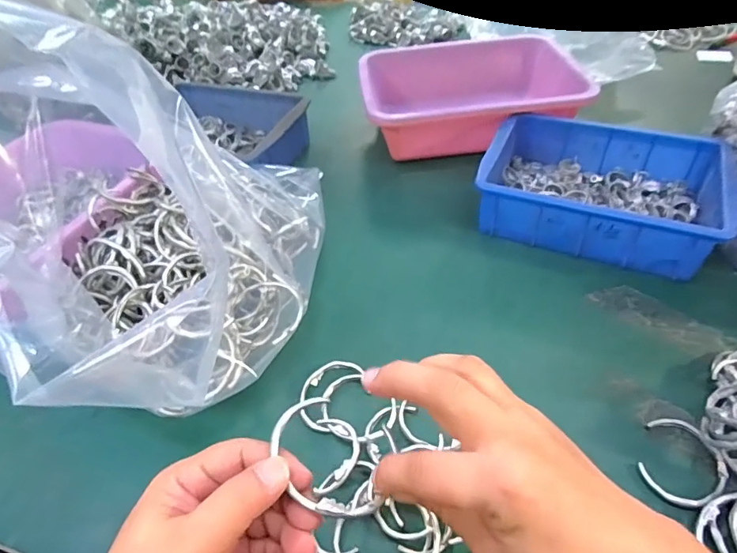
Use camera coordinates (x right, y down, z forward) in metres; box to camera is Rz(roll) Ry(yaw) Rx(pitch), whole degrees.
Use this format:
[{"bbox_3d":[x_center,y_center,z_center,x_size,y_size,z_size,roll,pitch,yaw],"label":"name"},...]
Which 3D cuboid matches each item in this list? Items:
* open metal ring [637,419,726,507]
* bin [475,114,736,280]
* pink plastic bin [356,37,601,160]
[{"bbox_3d":[0.235,0.138,0.347,0.054,0.011,0.070,22,54,20],"label":"open metal ring"},{"bbox_3d":[0.258,-0.102,0.524,0.232,0.074,0.173,18,50,20],"label":"bin"},{"bbox_3d":[0.138,-0.260,0.678,0.291,0.081,0.212,-8,46,-4],"label":"pink plastic bin"}]

